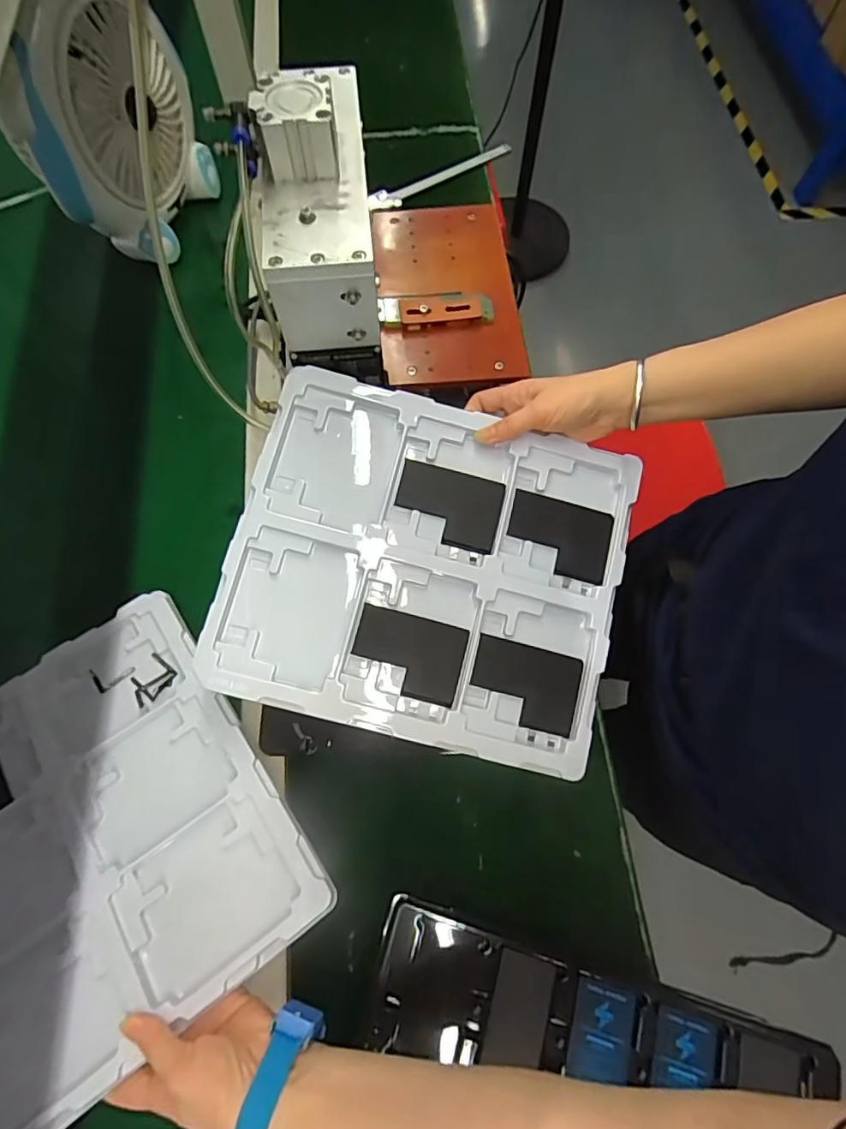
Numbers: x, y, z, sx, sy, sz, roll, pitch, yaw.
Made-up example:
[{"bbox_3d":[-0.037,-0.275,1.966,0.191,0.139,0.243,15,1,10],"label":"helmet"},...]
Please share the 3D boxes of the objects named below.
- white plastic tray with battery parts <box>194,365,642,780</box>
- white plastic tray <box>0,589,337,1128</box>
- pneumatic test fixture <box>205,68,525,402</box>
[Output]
[{"bbox_3d":[0.006,0.001,0.451,0.310,0.013,0.272,15,80,-2],"label":"white plastic tray with battery parts"},{"bbox_3d":[-0.269,0.209,0.425,0.275,0.016,0.314,-34,64,-16],"label":"white plastic tray"},{"bbox_3d":[-0.024,-0.294,0.468,0.221,0.174,0.206,-10,73,-3],"label":"pneumatic test fixture"}]

